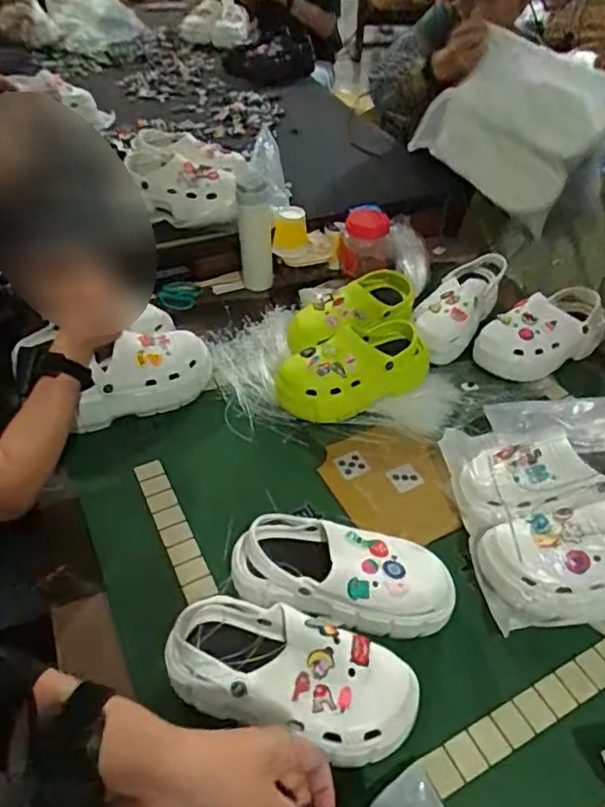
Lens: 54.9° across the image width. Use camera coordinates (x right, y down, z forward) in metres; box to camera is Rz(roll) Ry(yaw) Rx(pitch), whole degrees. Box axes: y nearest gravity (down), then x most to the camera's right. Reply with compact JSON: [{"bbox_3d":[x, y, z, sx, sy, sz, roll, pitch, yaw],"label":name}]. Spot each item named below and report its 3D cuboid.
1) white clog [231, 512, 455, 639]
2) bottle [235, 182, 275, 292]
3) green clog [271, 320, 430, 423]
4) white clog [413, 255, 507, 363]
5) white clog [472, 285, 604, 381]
[{"bbox_3d":[0.044,0.207,0.696,0.256,0.094,0.110,5,47,5],"label":"white clog"},{"bbox_3d":[-0.093,-0.335,1.180,0.071,0.208,0.056,-6,47,-6],"label":"bottle"},{"bbox_3d":[0.080,-0.052,0.933,0.244,0.100,0.103,-21,50,-19],"label":"green clog"},{"bbox_3d":[0.276,-0.181,1.057,0.115,0.102,0.230,23,50,20],"label":"white clog"},{"bbox_3d":[0.414,-0.118,1.014,0.227,0.091,0.116,-16,48,-15],"label":"white clog"}]

